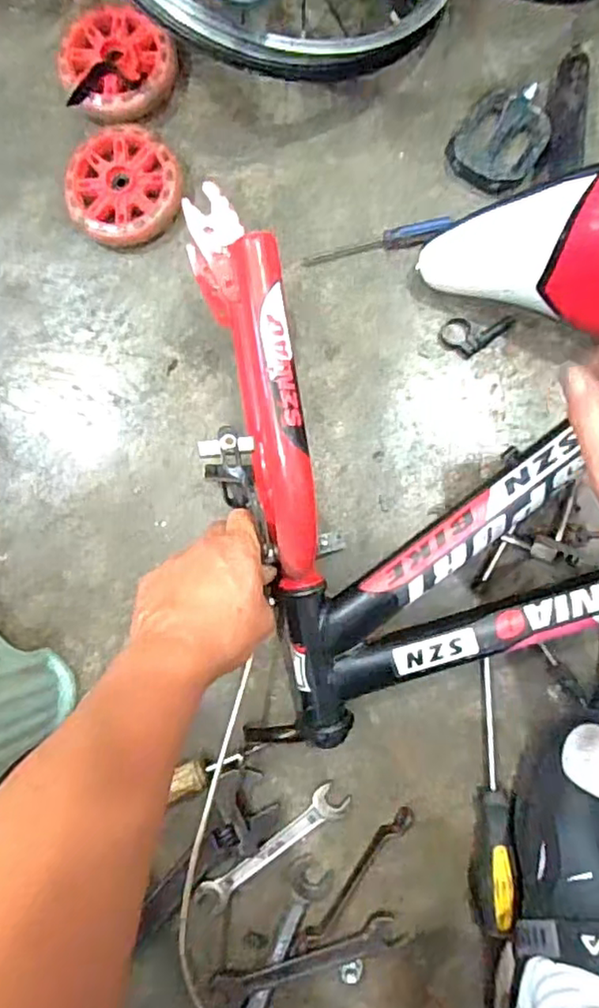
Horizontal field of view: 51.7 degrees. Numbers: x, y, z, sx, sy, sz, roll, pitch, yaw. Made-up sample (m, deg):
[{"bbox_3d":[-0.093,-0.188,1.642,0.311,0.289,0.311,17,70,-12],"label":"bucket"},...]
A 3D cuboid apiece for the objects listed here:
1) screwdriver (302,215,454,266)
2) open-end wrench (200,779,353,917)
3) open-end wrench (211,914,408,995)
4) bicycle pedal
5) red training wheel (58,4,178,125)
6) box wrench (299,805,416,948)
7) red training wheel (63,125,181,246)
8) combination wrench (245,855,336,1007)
[{"bbox_3d":[0.065,-0.219,0.524,0.125,0.020,0.019,-13,87,4],"label":"screwdriver"},{"bbox_3d":[-0.020,0.278,0.502,0.139,0.004,0.029,-38,85,2],"label":"open-end wrench"},{"bbox_3d":[0.005,0.361,0.492,0.152,0.005,0.030,-16,86,4],"label":"open-end wrench"},{"bbox_3d":[0.169,-0.306,0.515,0.070,0.027,0.087,34,90,5],"label":"bicycle pedal"},{"bbox_3d":[-0.158,-0.385,0.542,0.092,0.030,0.101,0,87,5],"label":"red training wheel"},{"bbox_3d":[0.045,0.298,0.491,0.015,0.008,0.137,39,91,5],"label":"box wrench"},{"bbox_3d":[-0.153,-0.279,0.541,0.095,0.023,0.107,-16,86,4],"label":"red training wheel"},{"bbox_3d":[-0.025,0.390,0.492,0.032,0.009,0.213,22,89,5],"label":"combination wrench"}]

